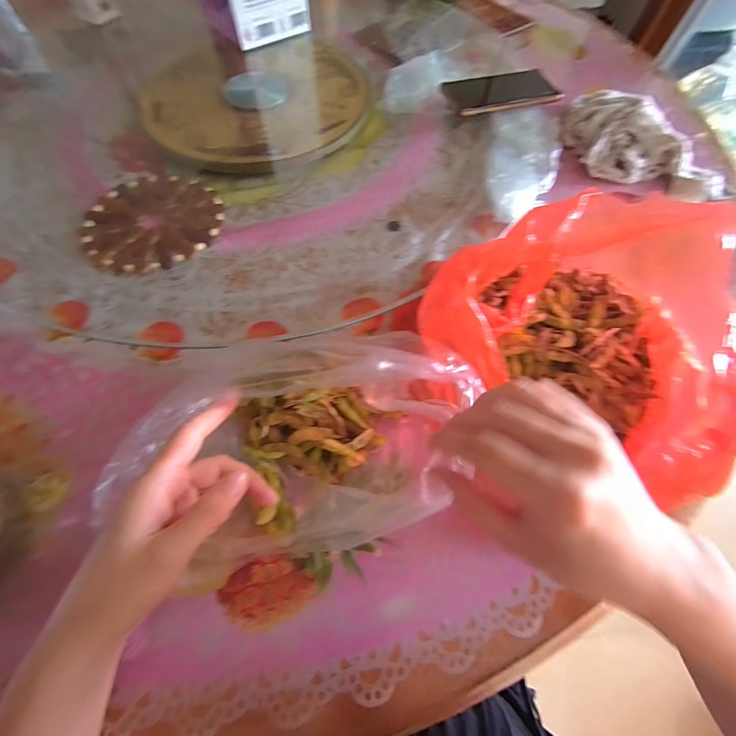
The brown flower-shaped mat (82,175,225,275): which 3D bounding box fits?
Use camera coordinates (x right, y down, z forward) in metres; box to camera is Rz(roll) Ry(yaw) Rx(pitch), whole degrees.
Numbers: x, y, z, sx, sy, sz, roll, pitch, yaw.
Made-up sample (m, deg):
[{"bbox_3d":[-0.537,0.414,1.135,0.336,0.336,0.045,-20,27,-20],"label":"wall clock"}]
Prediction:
[{"bbox_3d":[-0.256,-0.179,0.382,0.152,0.013,0.155,-30,71,-13],"label":"brown flower-shaped mat"}]

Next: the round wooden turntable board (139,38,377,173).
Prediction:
[{"bbox_3d":[-0.163,-0.406,0.466,0.313,0.031,0.302,0,67,-1],"label":"round wooden turntable board"}]

